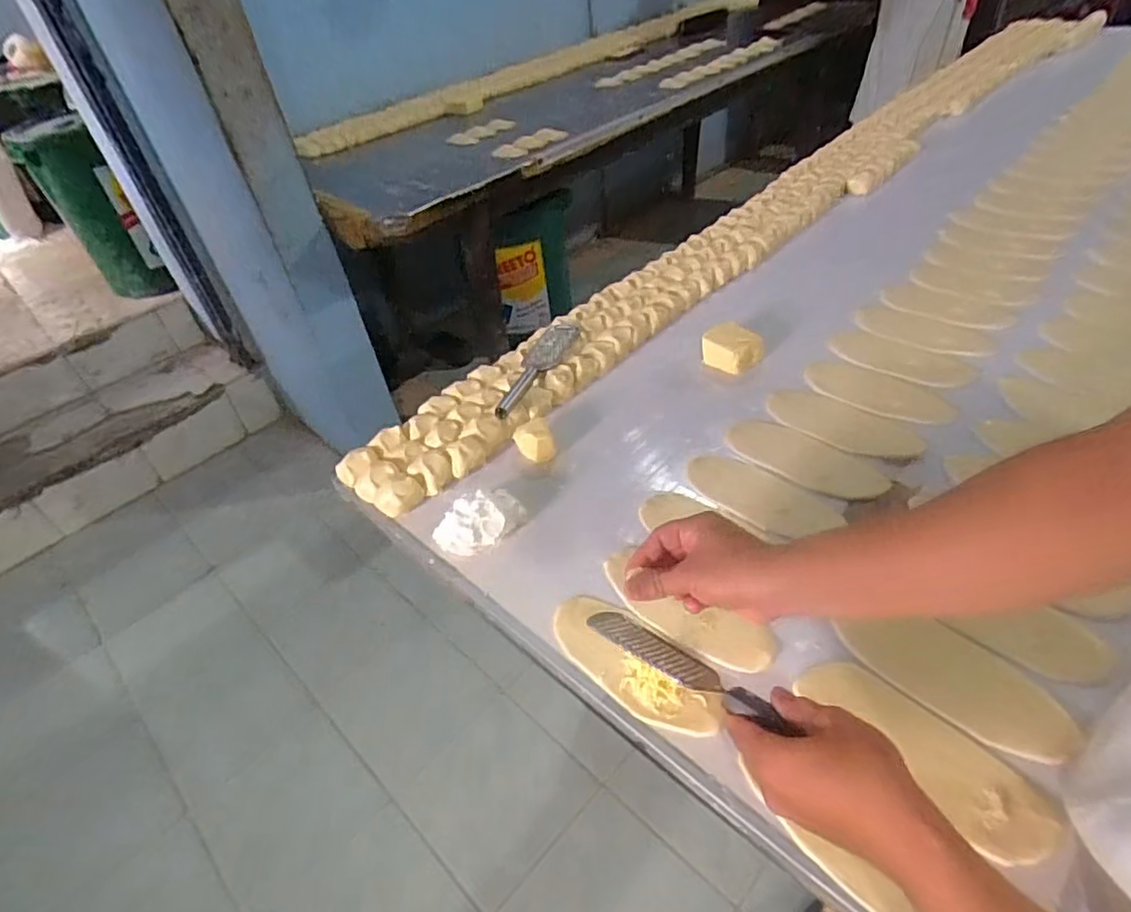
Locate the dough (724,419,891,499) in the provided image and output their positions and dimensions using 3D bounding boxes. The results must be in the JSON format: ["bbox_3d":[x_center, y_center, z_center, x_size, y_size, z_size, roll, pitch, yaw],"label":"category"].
[{"bbox_3d":[0.276,0.003,0.732,0.179,0.008,0.078,26,52,32],"label":"dough"}]

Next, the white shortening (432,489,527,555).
[{"bbox_3d":[-0.095,0.072,0.706,0.103,0.049,0.060,-27,45,-19],"label":"white shortening"}]

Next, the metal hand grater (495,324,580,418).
[{"bbox_3d":[-0.043,-0.127,0.883,0.053,0.015,0.221,13,46,22],"label":"metal hand grater"}]

